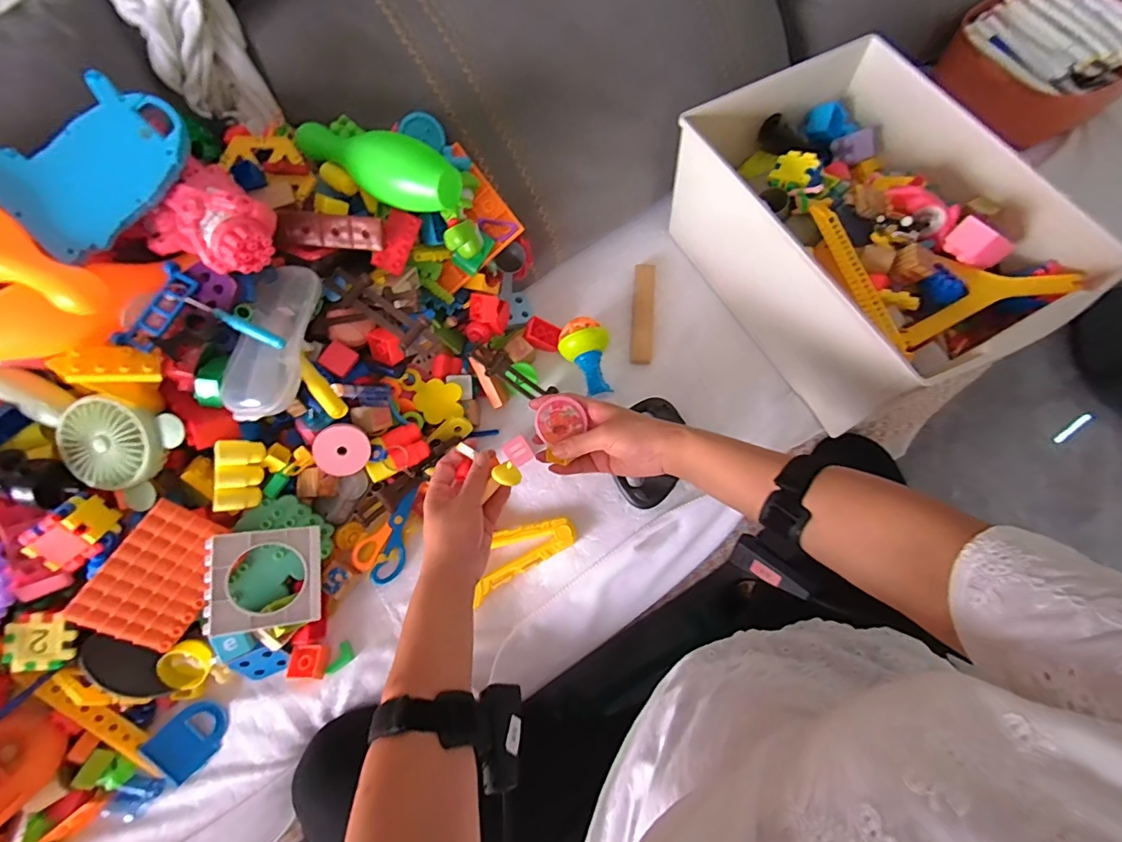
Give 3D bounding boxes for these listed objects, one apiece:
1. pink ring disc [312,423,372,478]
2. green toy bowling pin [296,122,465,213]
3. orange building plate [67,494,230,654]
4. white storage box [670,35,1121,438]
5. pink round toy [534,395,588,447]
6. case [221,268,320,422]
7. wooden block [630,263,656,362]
[{"bbox_3d":[-0.234,0.030,0.533,0.055,0.013,0.058,-43,123,-7],"label":"pink ring disc"},{"bbox_3d":[-0.195,-0.270,0.510,0.211,0.057,0.061,27,73,20],"label":"green toy bowling pin"},{"bbox_3d":[-0.382,0.149,0.478,0.088,0.009,0.125,41,77,-28],"label":"orange building plate"},{"bbox_3d":[0.356,-0.243,0.613,0.298,0.163,0.406,-28,75,-9],"label":"white storage box"},{"bbox_3d":[-0.002,-0.002,0.515,0.052,0.014,0.043,-23,74,-8],"label":"pink round toy"},{"bbox_3d":[-0.285,-0.079,0.491,0.057,0.029,0.161,5,72,1],"label":"case"},{"bbox_3d":[0.112,-0.147,0.677,0.029,0.010,0.149,5,72,0],"label":"wooden block"}]

